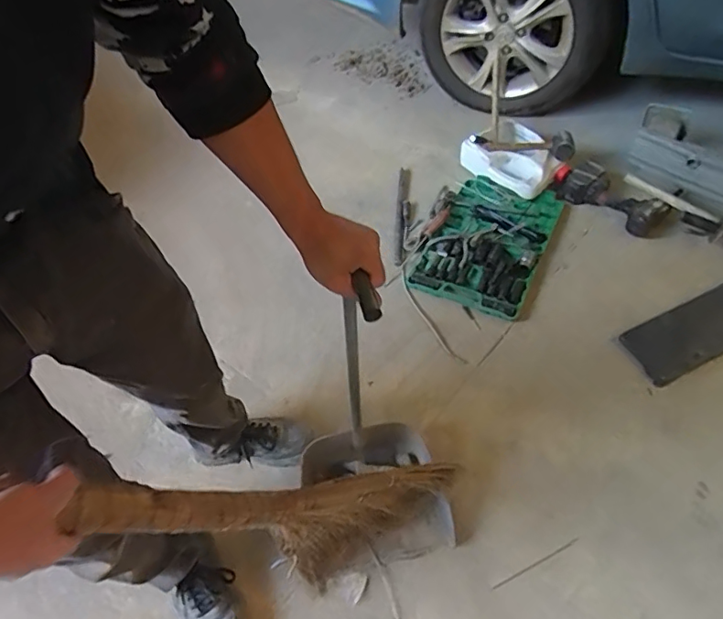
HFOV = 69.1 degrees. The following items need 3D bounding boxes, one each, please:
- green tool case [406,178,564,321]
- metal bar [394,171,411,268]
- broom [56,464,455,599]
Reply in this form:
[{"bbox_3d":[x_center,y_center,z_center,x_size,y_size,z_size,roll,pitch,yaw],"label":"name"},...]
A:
[{"bbox_3d":[0.360,-0.191,1.495,0.312,0.051,0.470,20,56,20],"label":"green tool case"},{"bbox_3d":[0.132,-0.306,1.621,0.041,0.035,0.450,1,51,6],"label":"metal bar"},{"bbox_3d":[-0.093,0.295,0.741,0.304,0.649,0.057,-43,54,9],"label":"broom"}]

